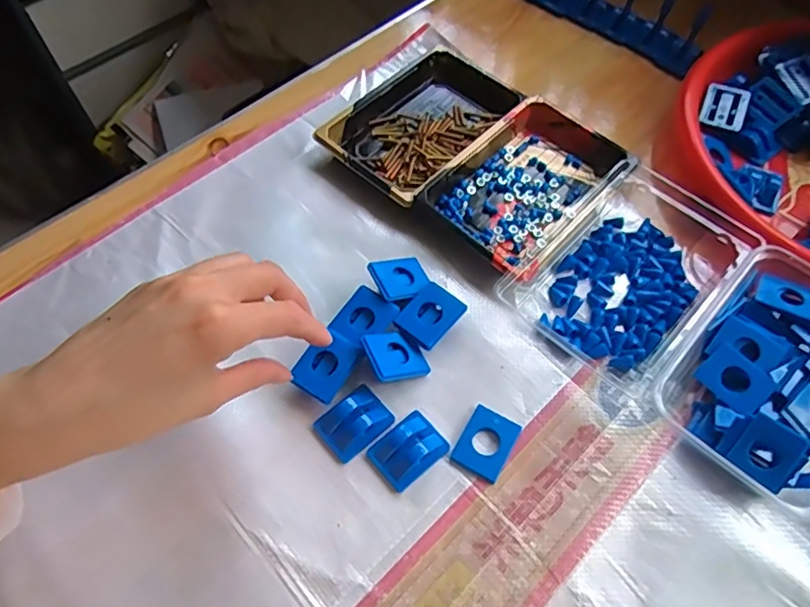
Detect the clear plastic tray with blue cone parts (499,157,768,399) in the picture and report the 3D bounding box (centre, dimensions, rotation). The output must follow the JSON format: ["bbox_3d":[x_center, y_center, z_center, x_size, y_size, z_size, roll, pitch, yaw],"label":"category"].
[{"bbox_3d":[0.170,-0.030,0.427,0.115,0.027,0.177,38,67,19],"label":"clear plastic tray with blue cone parts"}]

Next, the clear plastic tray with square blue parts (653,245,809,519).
[{"bbox_3d":[0.245,0.044,0.381,0.108,0.035,0.151,35,66,18],"label":"clear plastic tray with square blue parts"}]

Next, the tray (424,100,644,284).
[{"bbox_3d":[0.098,-0.096,0.463,0.109,0.028,0.167,39,67,19],"label":"tray"}]

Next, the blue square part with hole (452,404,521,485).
[{"bbox_3d":[0.052,0.090,0.373,0.032,0.004,0.042,27,64,14],"label":"blue square part with hole"}]

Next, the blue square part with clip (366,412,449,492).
[{"bbox_3d":[0.002,0.091,0.367,0.045,0.014,0.035,-37,67,-19],"label":"blue square part with clip"}]

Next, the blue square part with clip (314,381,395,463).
[{"bbox_3d":[-0.033,0.075,0.374,0.044,0.014,0.034,-38,67,-20],"label":"blue square part with clip"}]

